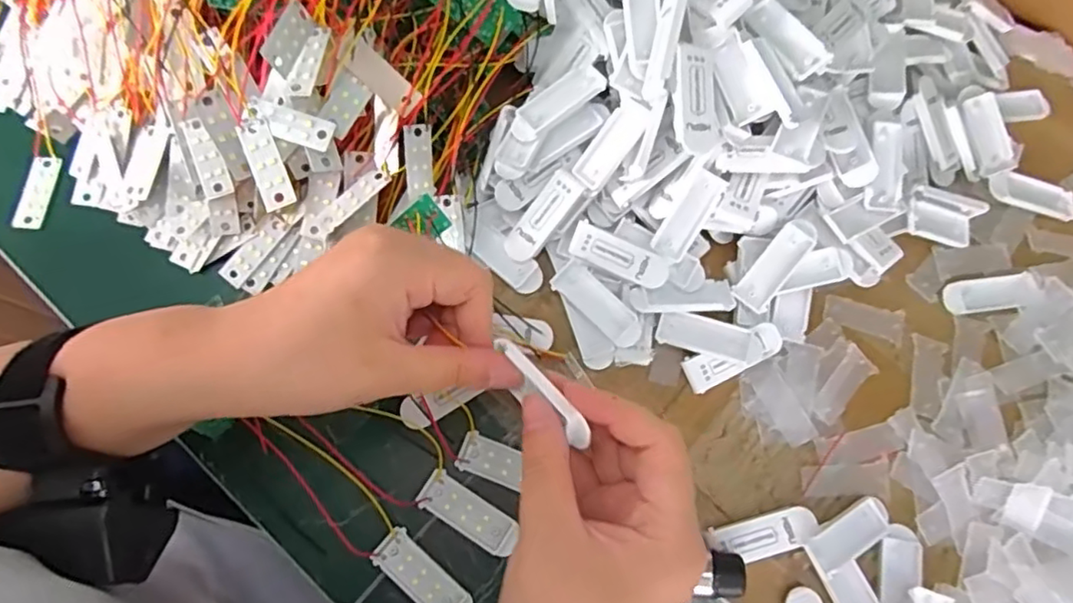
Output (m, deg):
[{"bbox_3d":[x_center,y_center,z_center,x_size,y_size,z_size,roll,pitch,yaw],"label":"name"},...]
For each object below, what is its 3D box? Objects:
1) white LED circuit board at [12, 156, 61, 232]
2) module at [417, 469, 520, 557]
[{"bbox_3d":[-0.299,-0.066,0.366,0.017,0.004,0.046,7,75,0],"label":"white LED circuit board"},{"bbox_3d":[-0.036,0.114,0.326,0.054,0.004,0.019,30,77,6],"label":"module"}]

